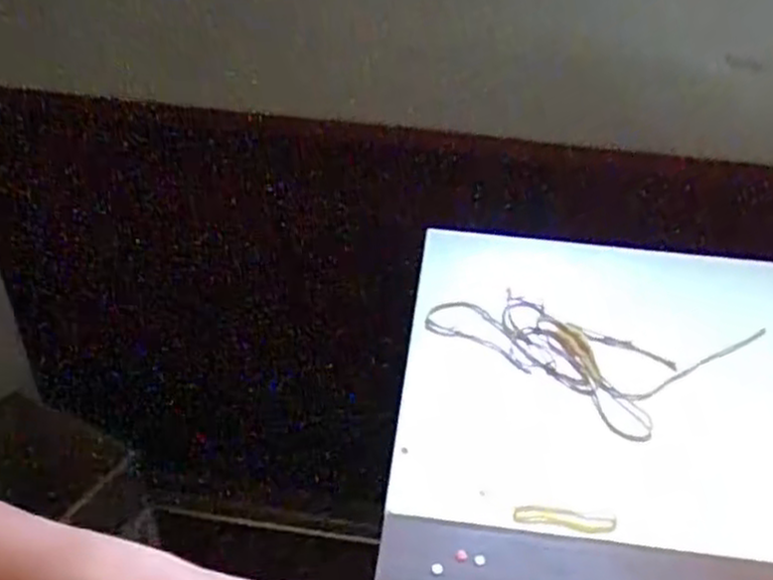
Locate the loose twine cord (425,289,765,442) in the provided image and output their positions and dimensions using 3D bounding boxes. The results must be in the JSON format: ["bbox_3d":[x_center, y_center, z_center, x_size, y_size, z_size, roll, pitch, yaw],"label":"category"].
[{"bbox_3d":[0.141,0.030,0.545,0.180,0.012,0.144,30,46,30],"label":"loose twine cord"}]

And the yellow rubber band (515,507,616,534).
[{"bbox_3d":[0.096,0.122,0.412,0.055,0.004,0.013,2,39,0],"label":"yellow rubber band"}]

